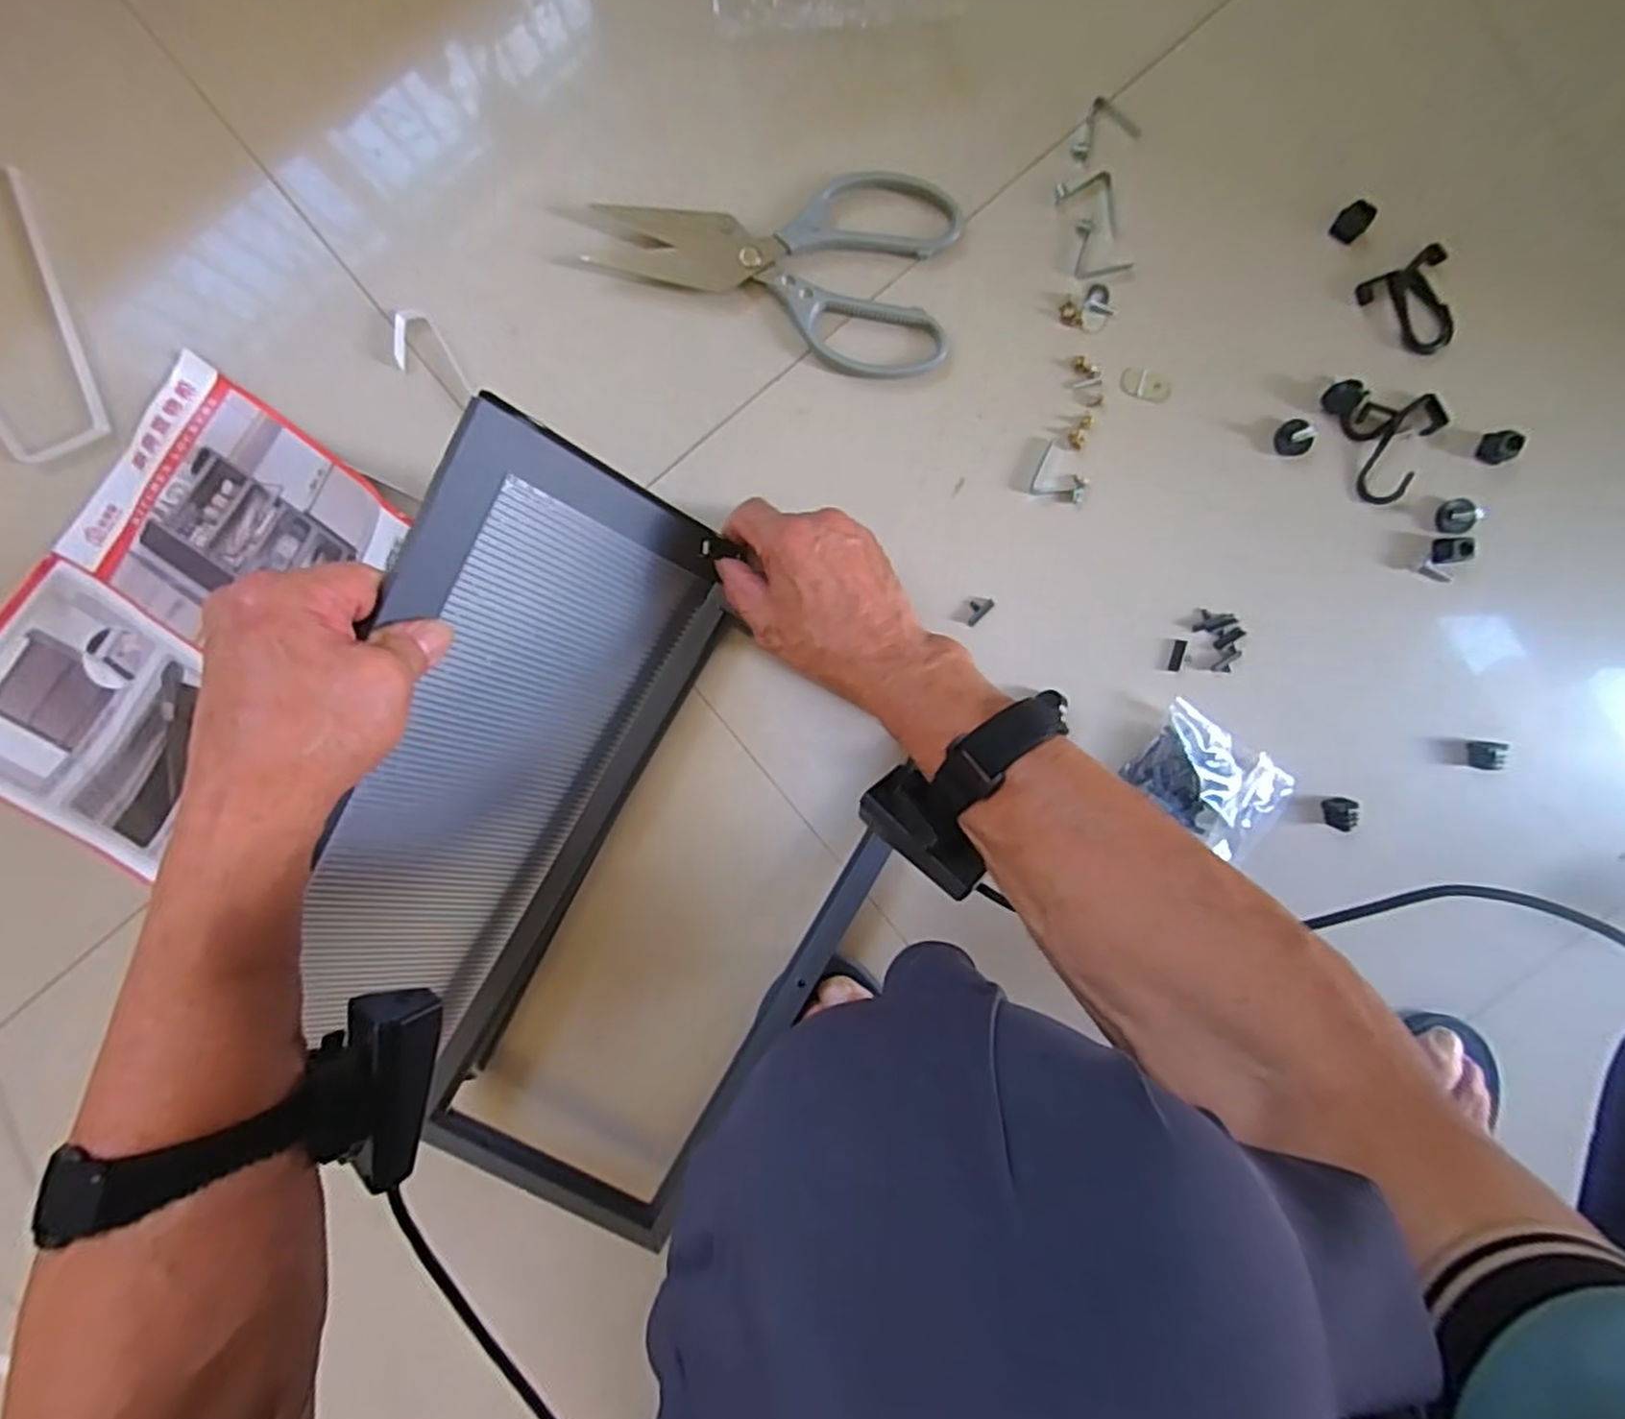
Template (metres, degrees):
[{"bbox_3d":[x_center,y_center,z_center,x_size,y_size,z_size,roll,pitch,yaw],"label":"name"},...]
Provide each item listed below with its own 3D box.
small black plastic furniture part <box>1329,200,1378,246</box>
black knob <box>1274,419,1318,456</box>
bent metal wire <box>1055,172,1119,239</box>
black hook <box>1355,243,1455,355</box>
[{"bbox_3d":[0.316,-0.284,0.439,0.015,0.021,0.019,-39,96,2],"label":"small black plastic furniture part"},{"bbox_3d":[0.288,-0.162,0.450,0.020,0.014,0.020,0,96,-2],"label":"black knob"},{"bbox_3d":[0.158,-0.287,0.432,0.033,0.004,0.034,-13,97,-1],"label":"bent metal wire"},{"bbox_3d":[0.357,-0.238,0.448,0.048,0.011,0.056,-30,97,1],"label":"black hook"}]

